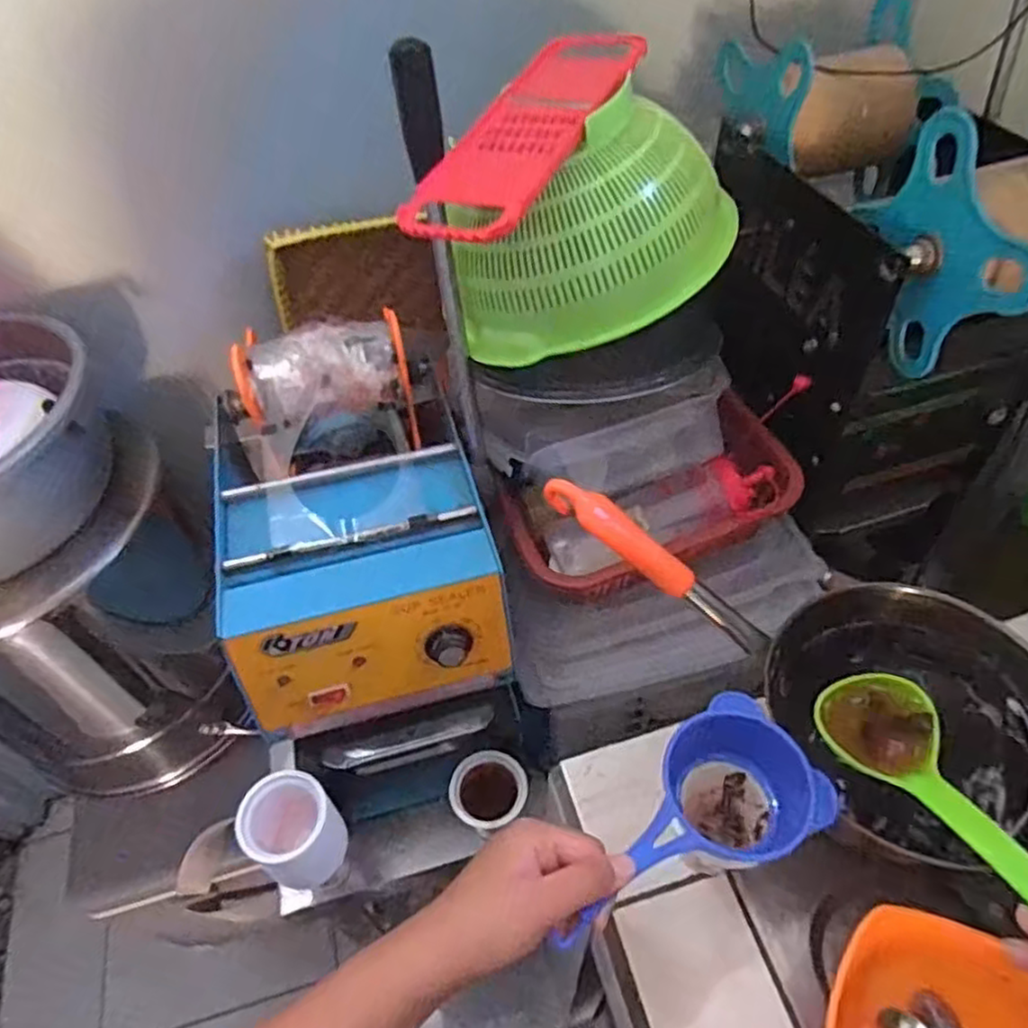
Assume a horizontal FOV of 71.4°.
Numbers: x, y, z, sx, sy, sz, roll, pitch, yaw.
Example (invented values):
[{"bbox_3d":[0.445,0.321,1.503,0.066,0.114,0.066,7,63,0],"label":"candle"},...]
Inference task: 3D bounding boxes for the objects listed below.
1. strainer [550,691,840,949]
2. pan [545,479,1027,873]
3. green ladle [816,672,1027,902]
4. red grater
[{"bbox_3d":[0.097,0.188,0.434,0.168,0.053,0.086,-24,53,-16],"label":"strainer"},{"bbox_3d":[0.184,0.093,0.493,0.374,0.090,0.153,29,55,3],"label":"pan"},{"bbox_3d":[0.213,0.142,0.329,0.059,0.035,0.214,-6,16,-2],"label":"green ladle"},{"bbox_3d":[0.018,-0.270,0.499,0.088,0.021,0.269,16,59,25],"label":"red grater"}]

